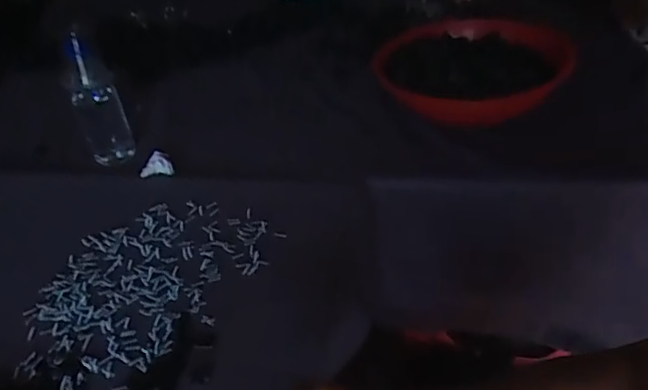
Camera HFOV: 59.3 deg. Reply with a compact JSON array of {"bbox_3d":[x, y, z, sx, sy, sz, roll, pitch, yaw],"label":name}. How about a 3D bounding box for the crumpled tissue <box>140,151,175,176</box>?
[{"bbox_3d":[-0.214,-0.036,0.724,0.040,0.015,0.044,-21,40,-17],"label":"crumpled tissue"}]

